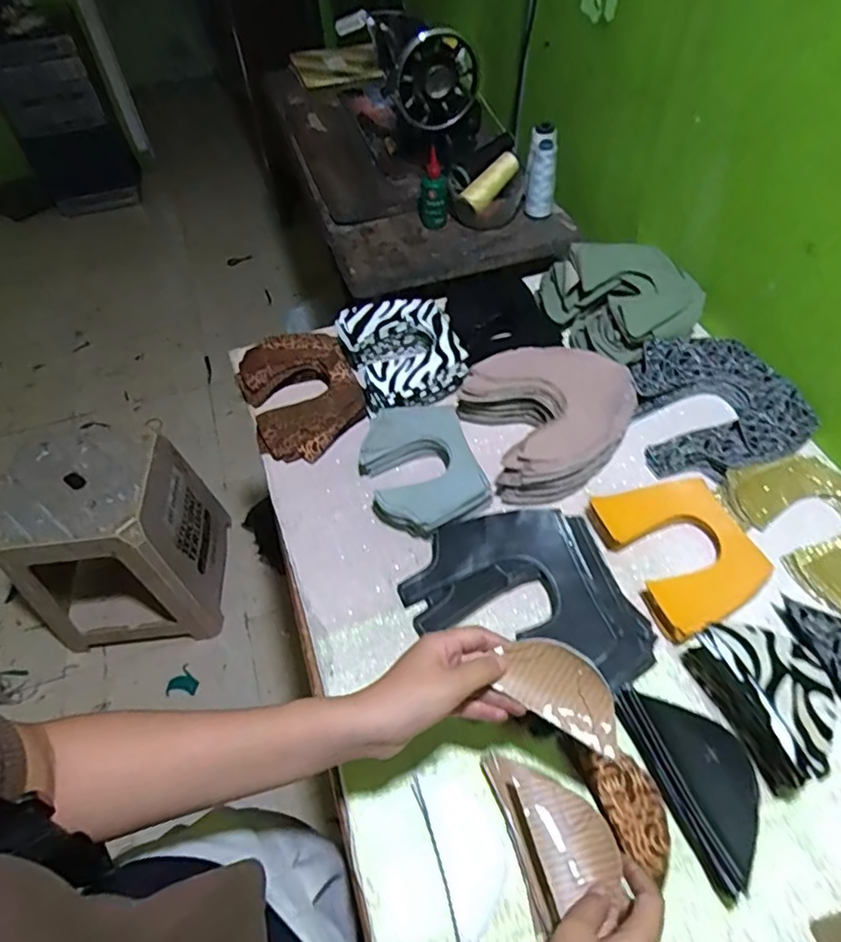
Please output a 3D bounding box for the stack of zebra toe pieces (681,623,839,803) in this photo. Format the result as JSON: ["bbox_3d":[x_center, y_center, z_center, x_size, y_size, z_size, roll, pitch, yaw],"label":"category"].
[{"bbox_3d":[0.282,0.183,0.478,0.061,0.072,0.120,-21,54,-10],"label":"stack of zebra toe pieces"}]

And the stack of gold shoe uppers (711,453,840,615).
[{"bbox_3d":[0.406,0.048,0.605,0.133,0.032,0.159,-27,55,-14],"label":"stack of gold shoe uppers"}]

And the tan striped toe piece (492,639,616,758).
[{"bbox_3d":[0.104,0.156,0.422,0.085,0.006,0.054,25,82,10],"label":"tan striped toe piece"}]

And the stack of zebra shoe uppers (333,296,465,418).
[{"bbox_3d":[-0.021,-0.146,0.752,0.143,0.064,0.162,-13,53,-4],"label":"stack of zebra shoe uppers"}]

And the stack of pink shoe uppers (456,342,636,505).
[{"bbox_3d":[0.153,-0.065,0.679,0.180,0.053,0.178,-18,54,-8],"label":"stack of pink shoe uppers"}]

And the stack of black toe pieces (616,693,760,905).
[{"bbox_3d":[0.224,0.240,0.470,0.078,0.044,0.151,-22,54,-10],"label":"stack of black toe pieces"}]

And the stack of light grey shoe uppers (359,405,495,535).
[{"bbox_3d":[0.004,0.000,0.656,0.128,0.039,0.153,-17,54,-7],"label":"stack of light grey shoe uppers"}]

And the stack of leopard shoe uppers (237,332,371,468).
[{"bbox_3d":[-0.150,-0.098,0.744,0.138,0.047,0.184,-21,54,-10],"label":"stack of leopard shoe uppers"}]

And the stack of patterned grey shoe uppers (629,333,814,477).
[{"bbox_3d":[0.339,-0.077,0.691,0.179,0.045,0.182,-14,53,-4],"label":"stack of patterned grey shoe uppers"}]

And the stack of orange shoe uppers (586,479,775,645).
[{"bbox_3d":[0.263,0.077,0.583,0.132,0.021,0.154,-18,54,-8],"label":"stack of orange shoe uppers"}]

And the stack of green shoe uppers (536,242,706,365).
[{"bbox_3d":[0.269,-0.226,0.770,0.176,0.067,0.170,-19,55,-11],"label":"stack of green shoe uppers"}]

